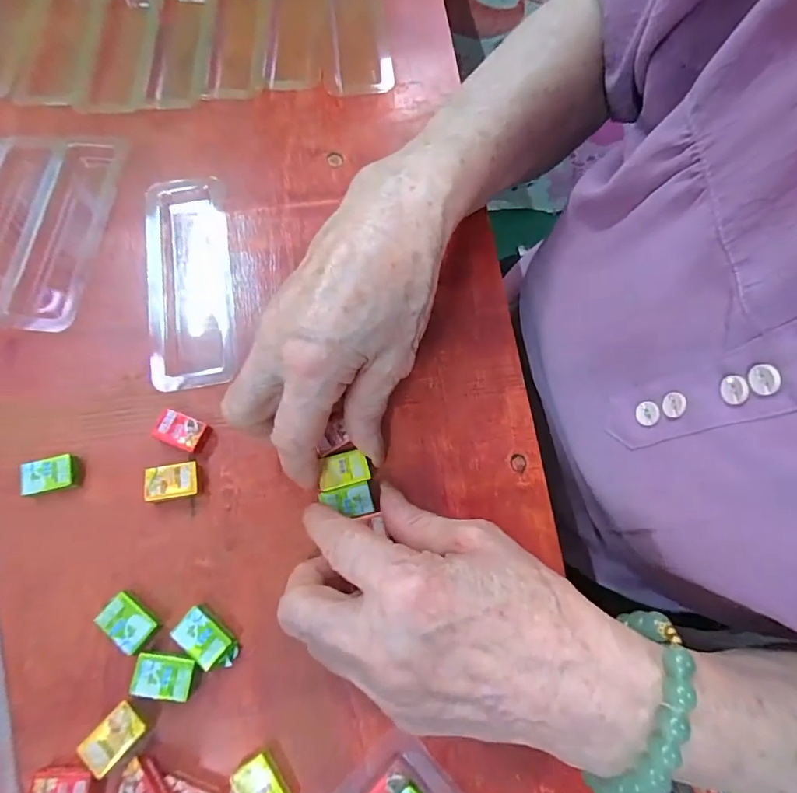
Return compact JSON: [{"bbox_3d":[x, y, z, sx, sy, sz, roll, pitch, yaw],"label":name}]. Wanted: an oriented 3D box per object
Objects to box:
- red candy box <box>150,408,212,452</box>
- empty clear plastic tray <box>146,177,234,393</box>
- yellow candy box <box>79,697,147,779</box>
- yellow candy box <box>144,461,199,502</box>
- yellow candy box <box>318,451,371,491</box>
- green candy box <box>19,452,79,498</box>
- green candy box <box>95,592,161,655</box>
[{"bbox_3d":[-0.114,0.018,0.245,0.025,0.006,0.016,20,73,5],"label":"red candy box"},{"bbox_3d":[-0.125,-0.070,0.277,0.046,0.007,0.138,-9,73,-5],"label":"empty clear plastic tray"},{"bbox_3d":[-0.123,0.147,0.200,0.017,0.004,0.026,42,76,11],"label":"yellow candy box"},{"bbox_3d":[-0.115,0.044,0.238,0.026,0.007,0.018,-8,73,-4],"label":"yellow candy box"},{"bbox_3d":[-0.028,0.036,0.236,0.025,0.004,0.017,-13,73,-6],"label":"yellow candy box"},{"bbox_3d":[-0.178,0.041,0.238,0.025,0.008,0.018,-18,74,-7],"label":"green candy box"},{"bbox_3d":[-0.125,0.105,0.216,0.026,0.007,0.018,32,74,8],"label":"green candy box"}]

